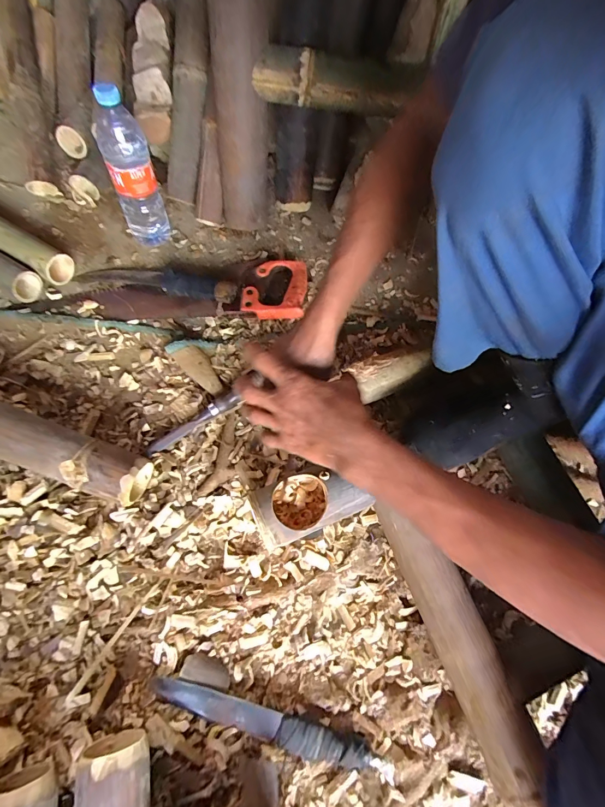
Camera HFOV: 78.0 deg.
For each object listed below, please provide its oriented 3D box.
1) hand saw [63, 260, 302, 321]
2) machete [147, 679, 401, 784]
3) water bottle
[{"bbox_3d":[-0.195,-0.198,0.647,0.402,0.038,0.111,-2,68,-3],"label":"hand saw"},{"bbox_3d":[-0.038,0.368,0.424,0.282,0.022,0.034,15,68,3],"label":"machete"},{"bbox_3d":[-0.278,-0.370,0.613,0.076,0.231,0.057,-23,70,-12],"label":"water bottle"}]

